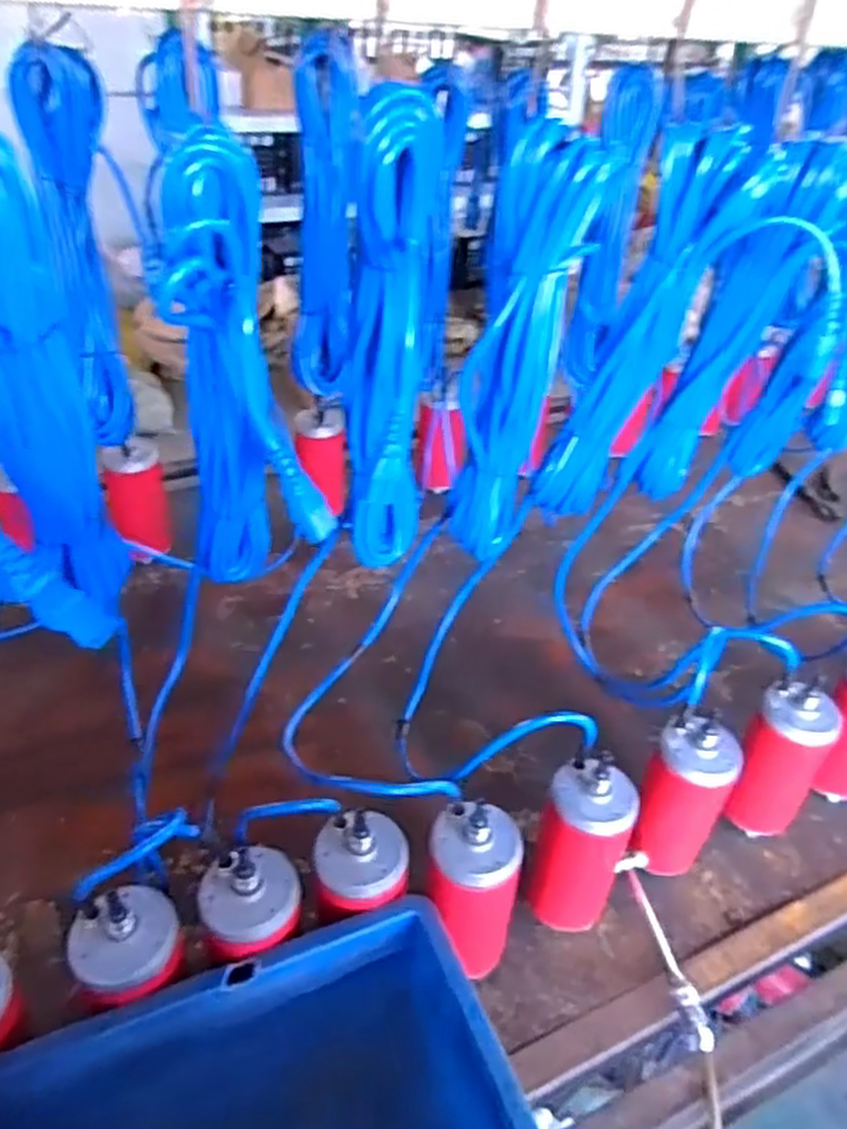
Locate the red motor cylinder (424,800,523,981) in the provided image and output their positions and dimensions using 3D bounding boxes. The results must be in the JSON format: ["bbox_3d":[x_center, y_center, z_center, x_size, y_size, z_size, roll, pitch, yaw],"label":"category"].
[{"bbox_3d":[0.037,0.296,0.689,0.082,0.190,0.079,11,38,9],"label":"red motor cylinder"}]

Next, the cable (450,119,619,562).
[{"bbox_3d":[0.082,-0.164,0.648,0.075,0.337,0.085,22,41,21],"label":"cable"}]

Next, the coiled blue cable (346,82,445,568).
[{"bbox_3d":[-0.029,-0.144,0.578,0.064,0.342,0.070,3,38,-2],"label":"coiled blue cable"}]

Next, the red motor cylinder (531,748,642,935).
[{"bbox_3d":[0.144,0.267,0.729,0.077,0.184,0.066,15,39,13],"label":"red motor cylinder"}]

